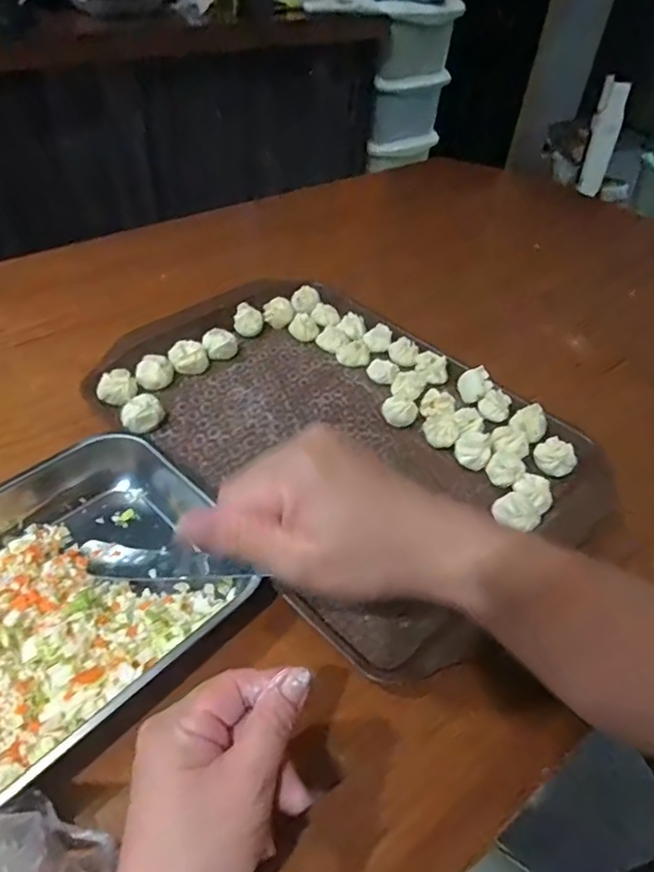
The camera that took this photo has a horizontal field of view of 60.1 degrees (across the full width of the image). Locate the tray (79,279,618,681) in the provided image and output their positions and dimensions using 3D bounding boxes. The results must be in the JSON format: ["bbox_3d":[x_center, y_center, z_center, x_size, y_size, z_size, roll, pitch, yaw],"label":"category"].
[{"bbox_3d":[0.009,-0.014,0.496,0.280,0.028,0.411,-32,55,-31],"label":"tray"}]

